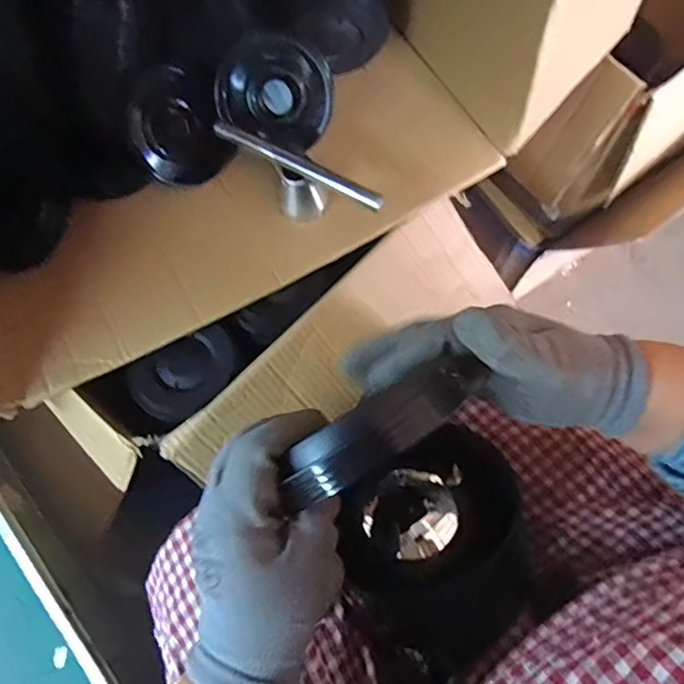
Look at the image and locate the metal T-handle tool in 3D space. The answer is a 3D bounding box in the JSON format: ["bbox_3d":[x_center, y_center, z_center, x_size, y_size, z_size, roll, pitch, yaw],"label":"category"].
[{"bbox_3d":[-0.050,-0.167,0.598,0.195,0.061,0.036,26,71,10],"label":"metal T-handle tool"}]

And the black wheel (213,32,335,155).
[{"bbox_3d":[-0.070,-0.265,0.603,0.119,0.103,0.023,25,29,-9],"label":"black wheel"}]

